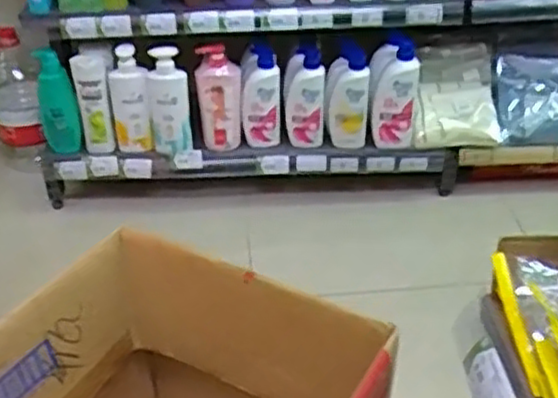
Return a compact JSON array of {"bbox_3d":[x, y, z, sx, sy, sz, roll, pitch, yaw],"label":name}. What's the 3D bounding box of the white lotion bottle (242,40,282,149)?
[{"bbox_3d":[-0.037,-0.218,1.555,0.082,0.221,0.044,3,16,6],"label":"white lotion bottle"}]

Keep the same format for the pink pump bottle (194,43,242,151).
[{"bbox_3d":[-0.126,-0.207,1.545,0.091,0.214,0.074,-2,37,-1],"label":"pink pump bottle"}]

